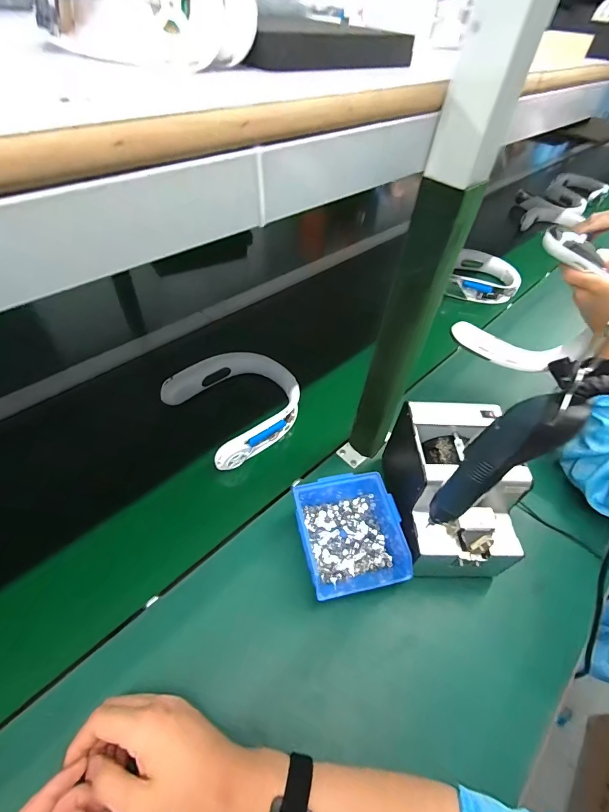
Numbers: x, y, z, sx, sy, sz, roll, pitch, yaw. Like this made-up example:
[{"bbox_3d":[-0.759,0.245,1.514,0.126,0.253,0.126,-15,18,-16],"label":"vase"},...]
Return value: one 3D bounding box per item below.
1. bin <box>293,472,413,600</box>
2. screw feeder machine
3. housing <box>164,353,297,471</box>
[{"bbox_3d":[0.057,0.161,0.489,0.127,0.062,0.144,-7,51,-11],"label":"bin"},{"bbox_3d":[0.190,0.109,0.490,0.131,0.147,0.177,0,50,-6],"label":"screw feeder machine"},{"bbox_3d":[-0.108,-0.014,0.642,0.202,0.041,0.198,-31,59,-28],"label":"housing"}]

